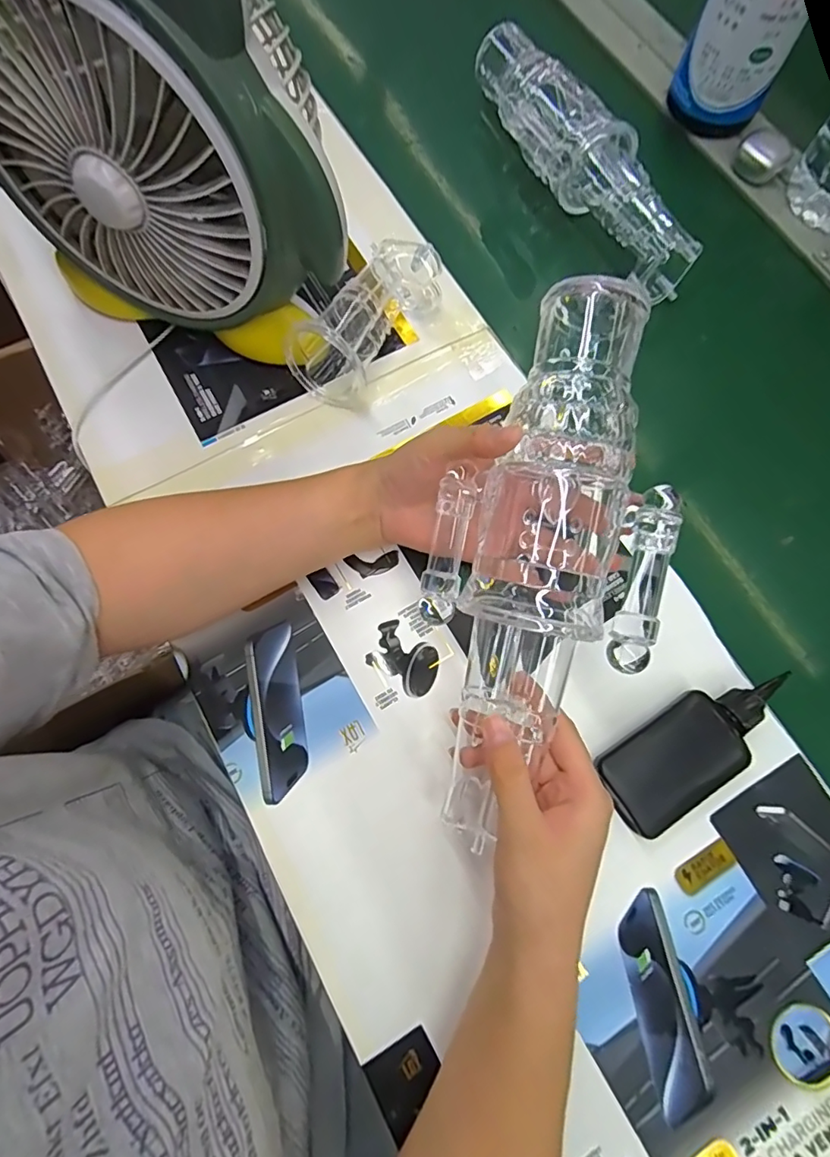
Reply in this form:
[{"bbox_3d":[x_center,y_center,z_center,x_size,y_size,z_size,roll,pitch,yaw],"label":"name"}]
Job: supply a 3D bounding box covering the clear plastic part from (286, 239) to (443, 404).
[{"bbox_3d":[-0.037,-0.201,0.405,0.051,0.064,0.132,36,76,8],"label":"clear plastic part"}]

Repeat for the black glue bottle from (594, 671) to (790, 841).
[{"bbox_3d":[0.184,0.107,0.347,0.135,0.021,0.056,-31,77,-11],"label":"black glue bottle"}]

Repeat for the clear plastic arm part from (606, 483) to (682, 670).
[{"bbox_3d":[0.119,0.001,0.275,0.022,0.014,0.094,11,94,1],"label":"clear plastic arm part"}]

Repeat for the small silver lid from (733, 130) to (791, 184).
[{"bbox_3d":[0.325,-0.393,0.494,0.041,0.025,0.031,39,76,9],"label":"small silver lid"}]

